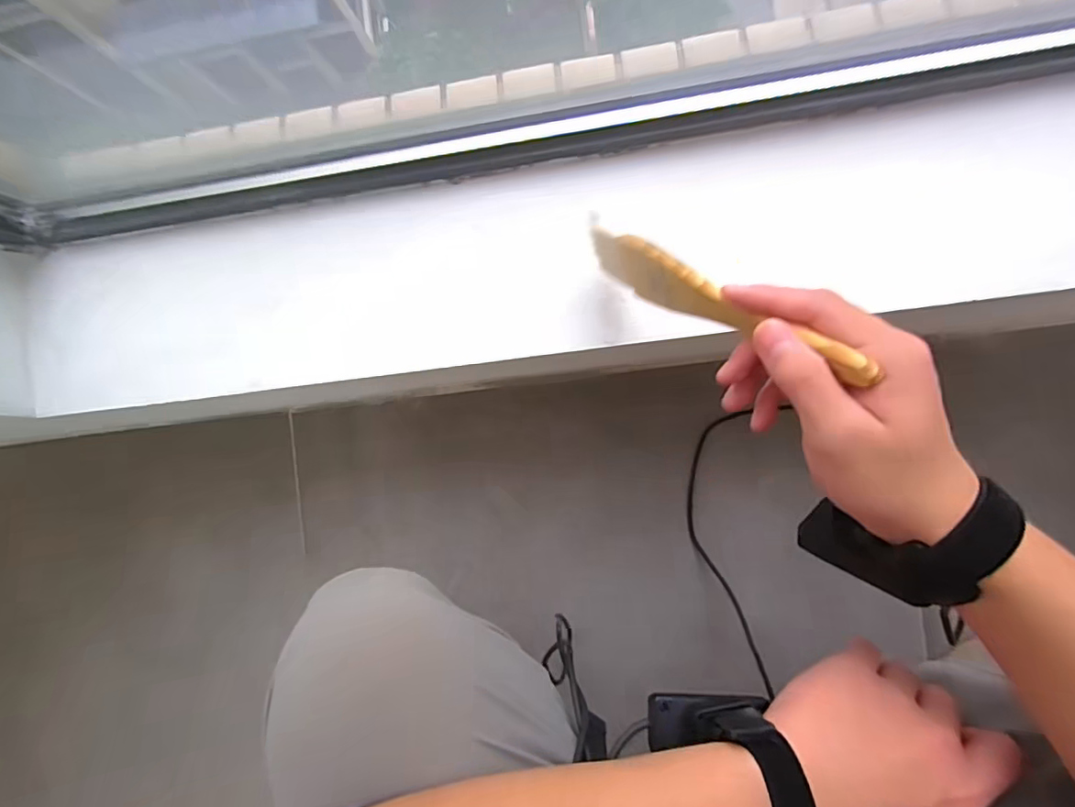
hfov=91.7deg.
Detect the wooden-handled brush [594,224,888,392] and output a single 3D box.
[{"bbox_3d":[0.094,-0.059,0.293,0.015,0.042,0.194,-48,44,1],"label":"wooden-handled brush"}]

